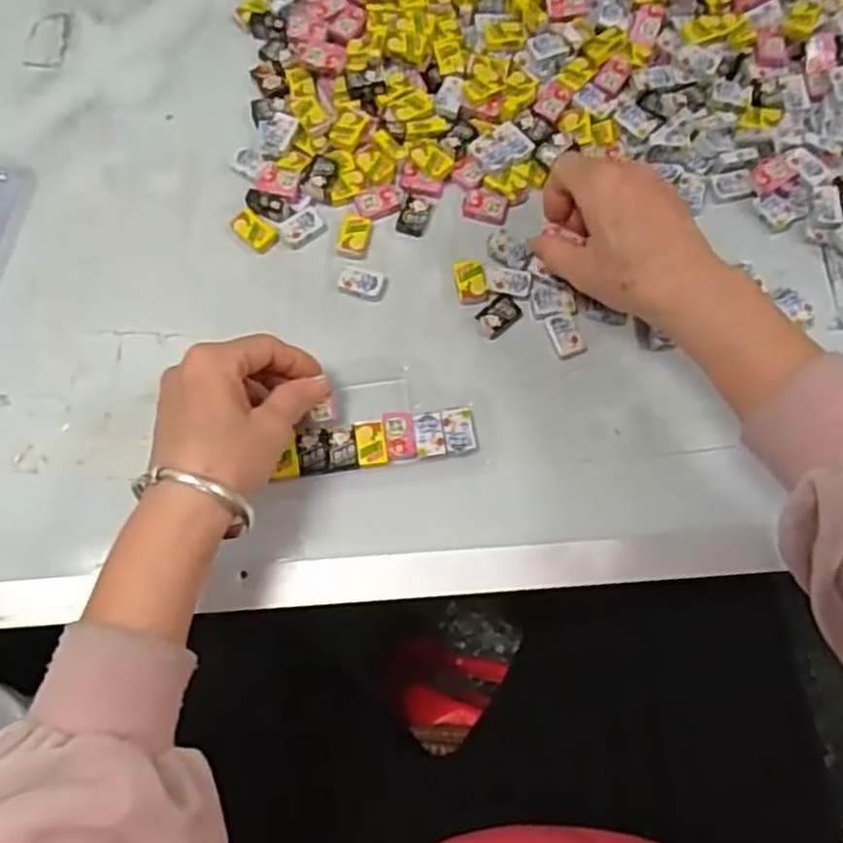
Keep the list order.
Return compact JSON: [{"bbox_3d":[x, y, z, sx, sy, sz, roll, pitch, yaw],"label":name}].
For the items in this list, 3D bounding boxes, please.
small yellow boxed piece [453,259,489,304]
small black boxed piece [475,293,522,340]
[{"bbox_3d":[0.030,-0.087,0.467,0.019,0.005,0.029,-8,73,-3],"label":"small yellow boxed piece"},{"bbox_3d":[0.047,-0.064,0.459,0.027,0.007,0.018,-40,77,-11],"label":"small black boxed piece"}]

